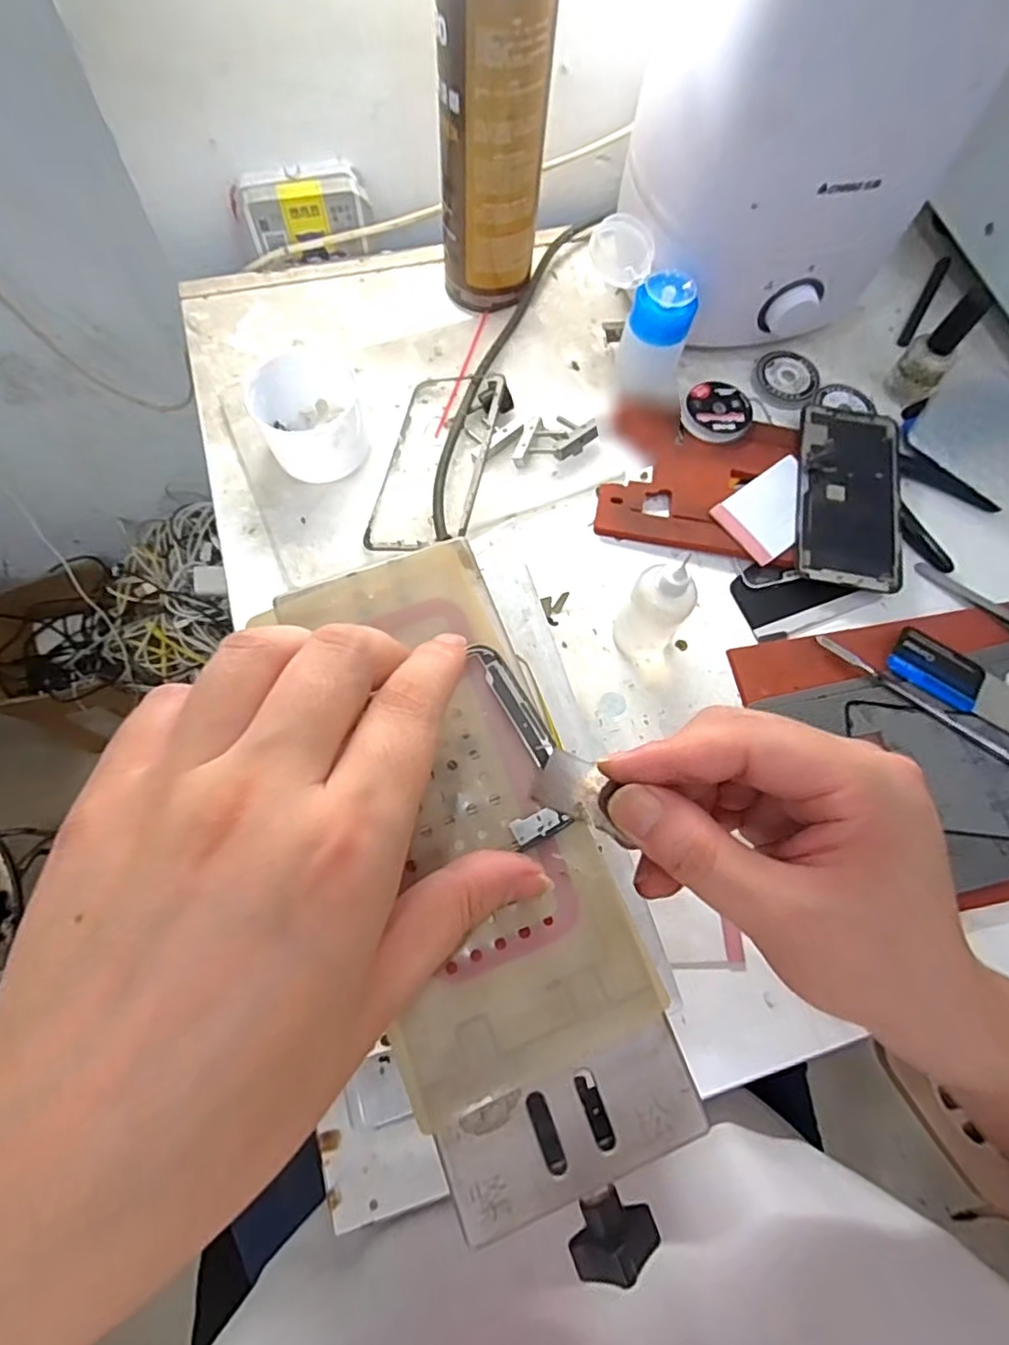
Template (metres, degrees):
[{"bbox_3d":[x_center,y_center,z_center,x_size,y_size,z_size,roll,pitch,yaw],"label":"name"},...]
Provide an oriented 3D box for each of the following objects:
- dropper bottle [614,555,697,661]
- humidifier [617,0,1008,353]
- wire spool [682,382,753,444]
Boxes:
[{"bbox_3d":[0.084,-0.034,0.356,0.033,0.081,0.029,32,71,8],"label":"dropper bottle"},{"bbox_3d":[0.178,-0.344,0.354,0.170,0.222,0.156,-35,76,-13],"label":"humidifier"},{"bbox_3d":[0.149,-0.183,0.441,0.046,0.010,0.047,1,70,-3],"label":"wire spool"}]

